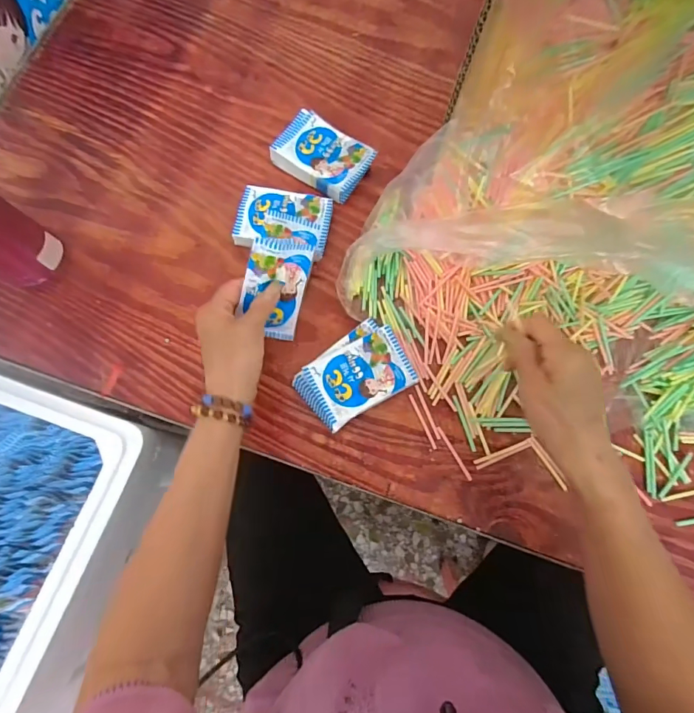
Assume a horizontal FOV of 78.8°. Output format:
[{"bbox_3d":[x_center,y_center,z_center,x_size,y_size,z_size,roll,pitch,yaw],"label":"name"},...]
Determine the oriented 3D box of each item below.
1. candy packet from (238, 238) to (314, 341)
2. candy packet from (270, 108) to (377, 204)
[{"bbox_3d":[-0.070,-0.063,0.416,0.064,0.099,0.007,-2,32,-34],"label":"candy packet"},{"bbox_3d":[-0.031,-0.242,0.518,0.108,0.028,0.074,35,78,9],"label":"candy packet"}]

